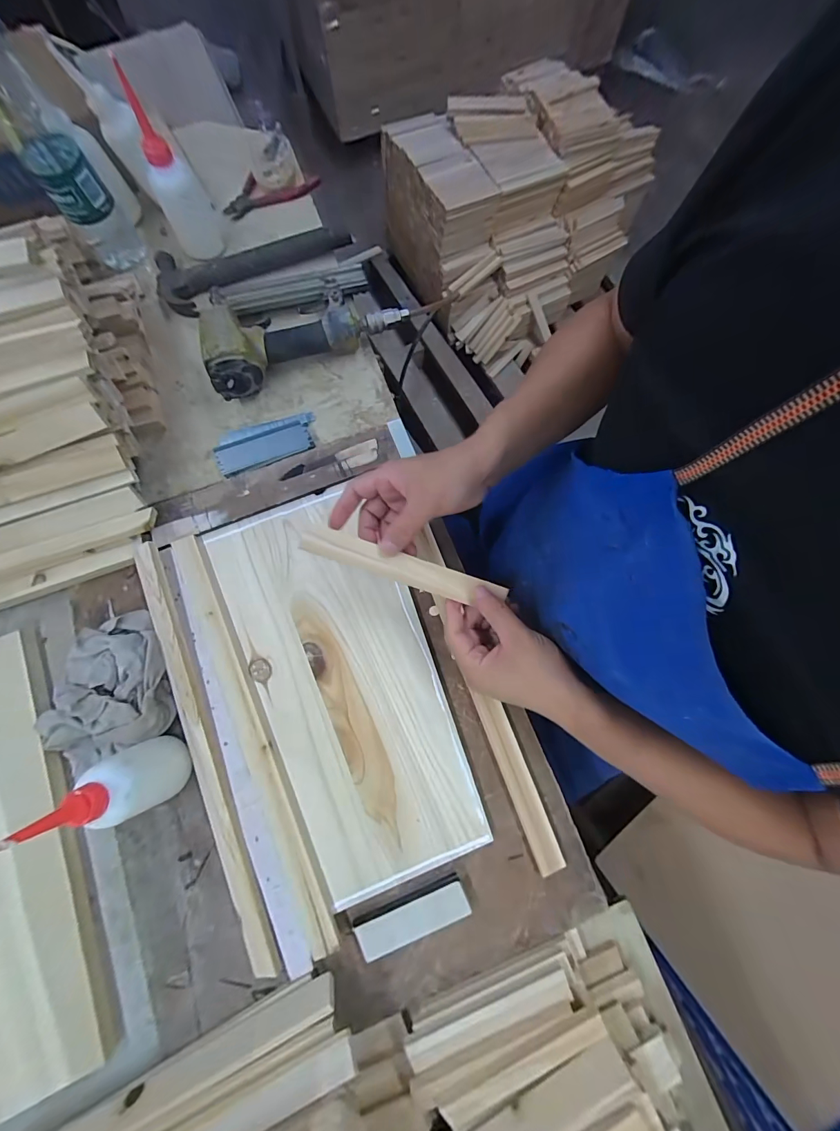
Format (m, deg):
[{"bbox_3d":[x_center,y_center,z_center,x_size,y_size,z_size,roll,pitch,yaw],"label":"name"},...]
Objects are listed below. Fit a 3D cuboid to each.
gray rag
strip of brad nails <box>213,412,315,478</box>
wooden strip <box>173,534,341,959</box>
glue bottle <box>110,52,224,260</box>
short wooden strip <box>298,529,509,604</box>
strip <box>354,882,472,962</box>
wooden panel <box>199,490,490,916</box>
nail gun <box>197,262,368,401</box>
[{"bbox_3d":[-0.342,0.132,0.411,0.137,0.048,0.136,-23,80,-5],"label":"gray rag"},{"bbox_3d":[-0.200,-0.161,0.500,0.126,0.014,0.062,-18,80,-5],"label":"strip of brad nails"},{"bbox_3d":[-0.182,0.169,0.417,0.031,0.016,0.444,-24,80,-6],"label":"wooden strip"},{"bbox_3d":[-0.313,-0.491,0.475,0.054,0.167,0.059,-21,77,-4],"label":"glue bottle"},{"bbox_3d":[-0.016,0.004,0.369,0.196,0.007,0.027,17,97,-2],"label":"short wooden strip"},{"bbox_3d":[-0.006,0.348,0.383,0.109,0.018,0.029,-19,80,-5],"label":"strip"},{"bbox_3d":[-0.084,0.118,0.430,0.184,0.011,0.420,-24,80,-6],"label":"wooden panel"},{"bbox_3d":[-0.178,-0.337,0.504,0.224,0.053,0.178,-20,80,-5],"label":"nail gun"}]

